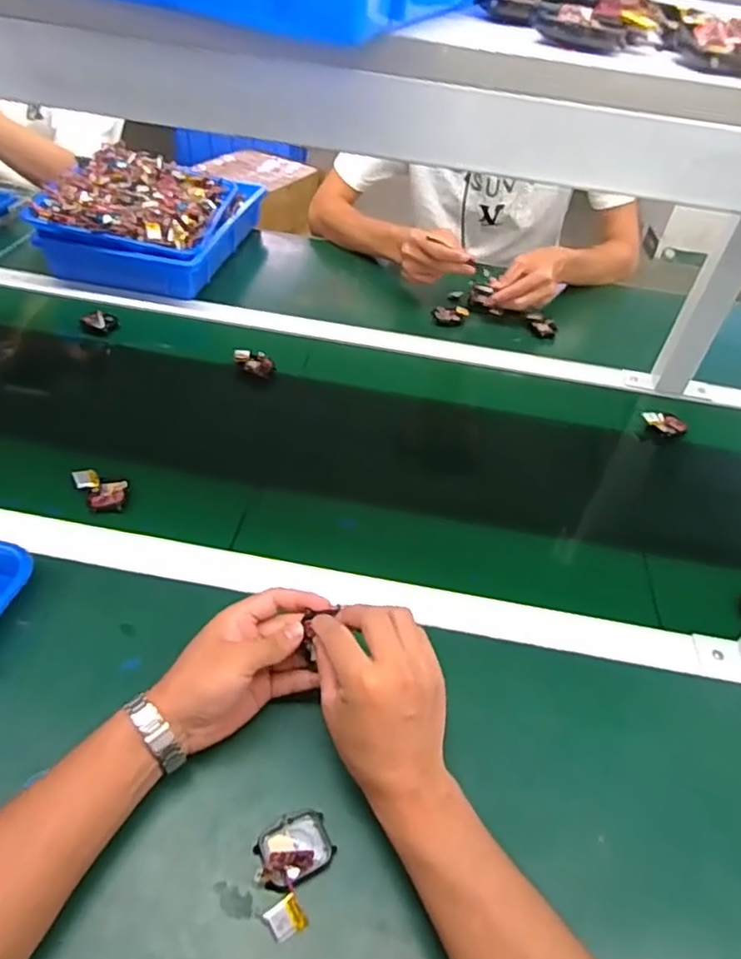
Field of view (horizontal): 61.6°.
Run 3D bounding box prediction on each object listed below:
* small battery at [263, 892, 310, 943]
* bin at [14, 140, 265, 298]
[{"bbox_3d":[-0.052,0.273,0.387,0.022,0.008,0.020,-23,51,-28],"label":"small battery"},{"bbox_3d":[-0.340,-0.425,0.992,0.259,0.101,0.311,9,44,2],"label":"bin"}]

